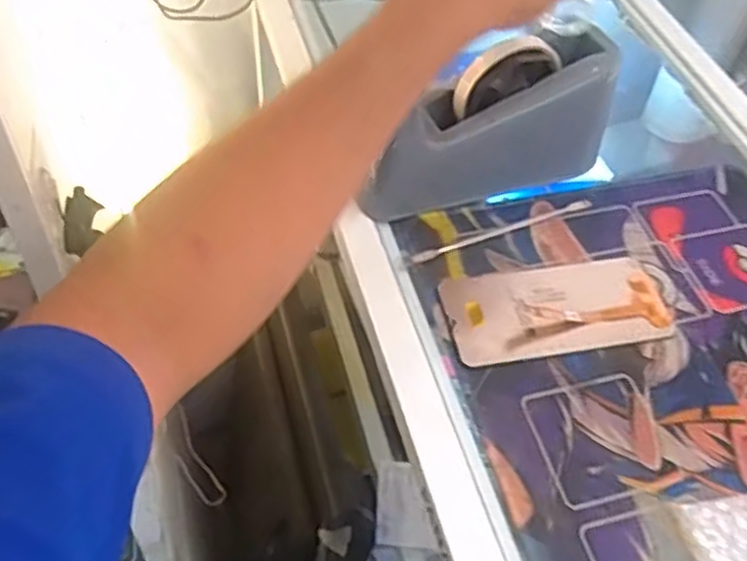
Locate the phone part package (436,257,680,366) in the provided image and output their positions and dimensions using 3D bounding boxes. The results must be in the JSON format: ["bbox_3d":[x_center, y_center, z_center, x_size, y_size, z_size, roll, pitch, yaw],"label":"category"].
[{"bbox_3d":[0.127,0.017,0.503,0.154,0.007,0.076,-8,52,-9],"label":"phone part package"}]

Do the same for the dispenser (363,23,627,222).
[{"bbox_3d":[0.084,-0.116,0.544,0.201,0.099,0.068,-22,56,-19],"label":"dispenser"}]

